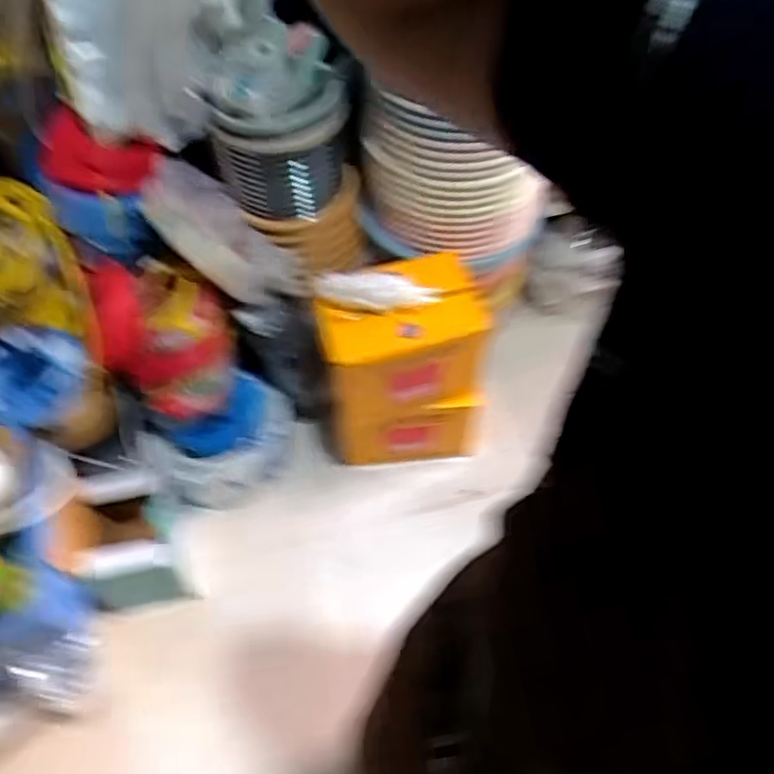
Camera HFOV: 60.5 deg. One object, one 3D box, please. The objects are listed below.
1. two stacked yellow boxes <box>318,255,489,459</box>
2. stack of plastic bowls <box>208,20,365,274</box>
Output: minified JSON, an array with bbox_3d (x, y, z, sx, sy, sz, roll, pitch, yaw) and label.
[{"bbox_3d":[0.046,-0.047,1.431,0.293,0.448,0.239,-14,57,-4],"label":"two stacked yellow boxes"},{"bbox_3d":[-0.196,-0.448,1.269,0.237,0.367,0.250,-19,57,-7],"label":"stack of plastic bowls"}]

